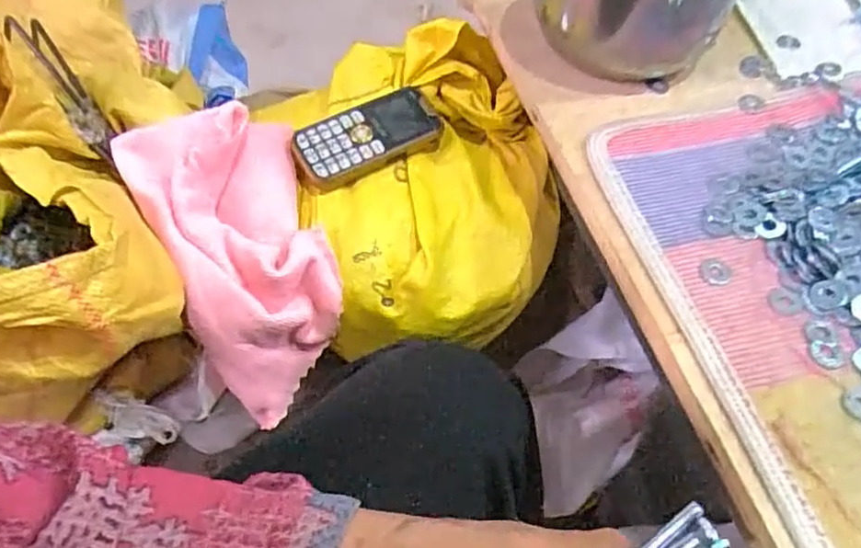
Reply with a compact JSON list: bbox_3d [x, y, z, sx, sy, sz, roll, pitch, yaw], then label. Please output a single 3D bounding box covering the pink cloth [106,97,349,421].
[{"bbox_3d":[-0.149,-0.013,0.500,0.129,0.066,0.236,-19,96,-13],"label":"pink cloth"}]

